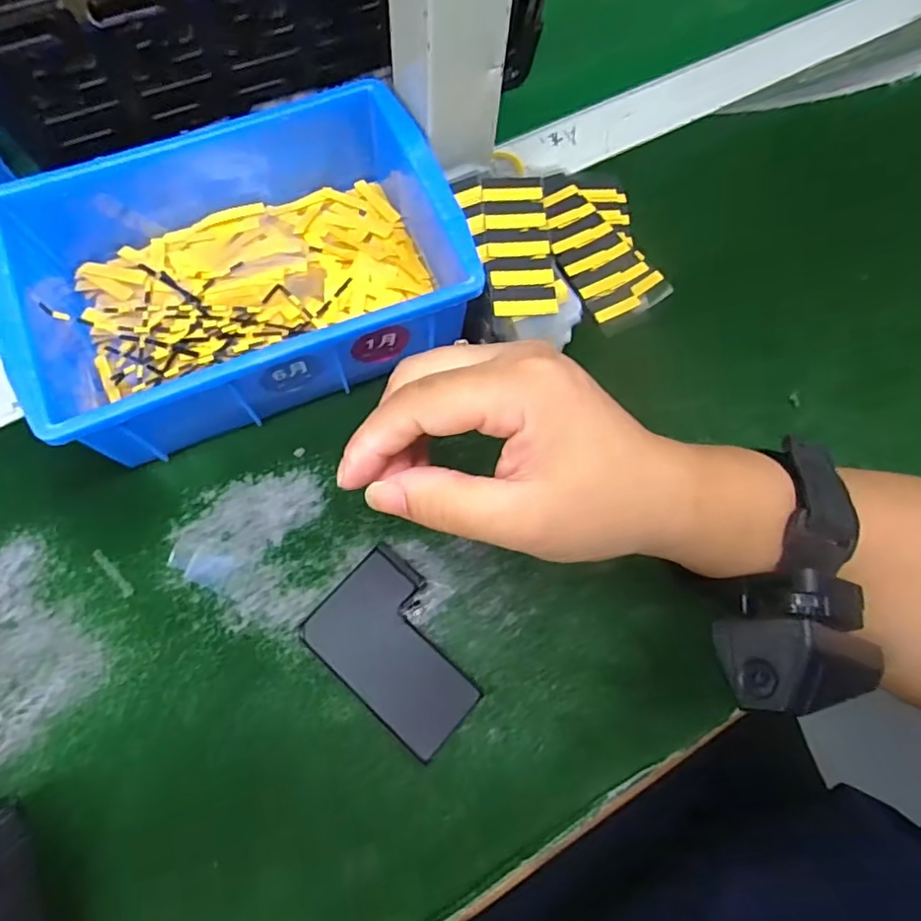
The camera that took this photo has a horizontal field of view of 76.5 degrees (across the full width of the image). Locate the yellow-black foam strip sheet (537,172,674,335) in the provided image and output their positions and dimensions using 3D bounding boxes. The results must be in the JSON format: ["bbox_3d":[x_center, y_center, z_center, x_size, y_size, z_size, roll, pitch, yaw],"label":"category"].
[{"bbox_3d":[0.081,-0.126,0.341,0.053,0.007,0.113,-15,71,-7],"label":"yellow-black foam strip sheet"}]

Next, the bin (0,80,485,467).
[{"bbox_3d":[-0.106,-0.094,0.291,0.200,0.065,0.146,-21,72,-9],"label":"bin"}]

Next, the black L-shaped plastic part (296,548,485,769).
[{"bbox_3d":[-0.026,0.083,0.259,0.079,0.005,0.054,42,74,13],"label":"black L-shaped plastic part"}]

